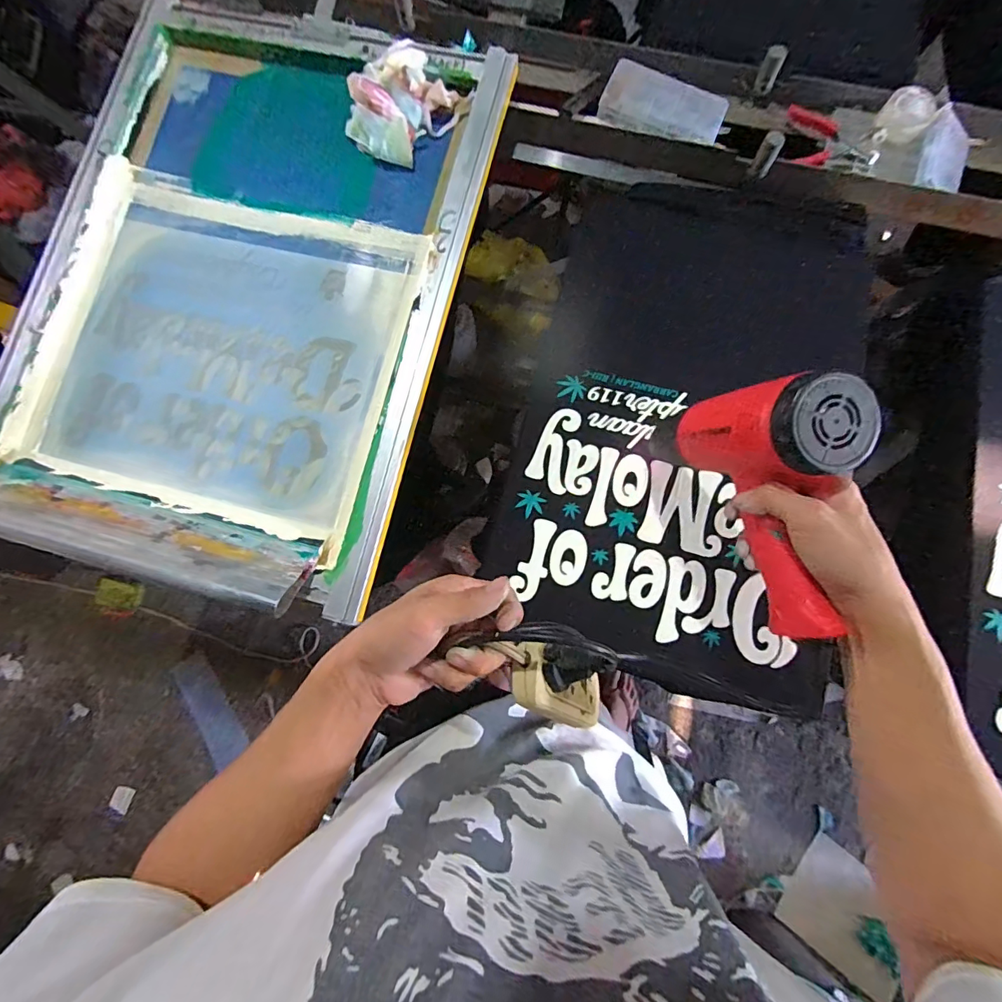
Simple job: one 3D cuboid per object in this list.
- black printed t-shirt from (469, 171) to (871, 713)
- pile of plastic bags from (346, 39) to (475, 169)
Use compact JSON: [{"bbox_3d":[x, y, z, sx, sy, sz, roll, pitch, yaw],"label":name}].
[{"bbox_3d":[0.231,-0.096,0.616,0.391,0.016,0.587,16,77,4],"label":"black printed t-shirt"},{"bbox_3d":[-0.134,-0.529,0.641,0.150,0.052,0.133,-44,80,-8],"label":"pile of plastic bags"}]

